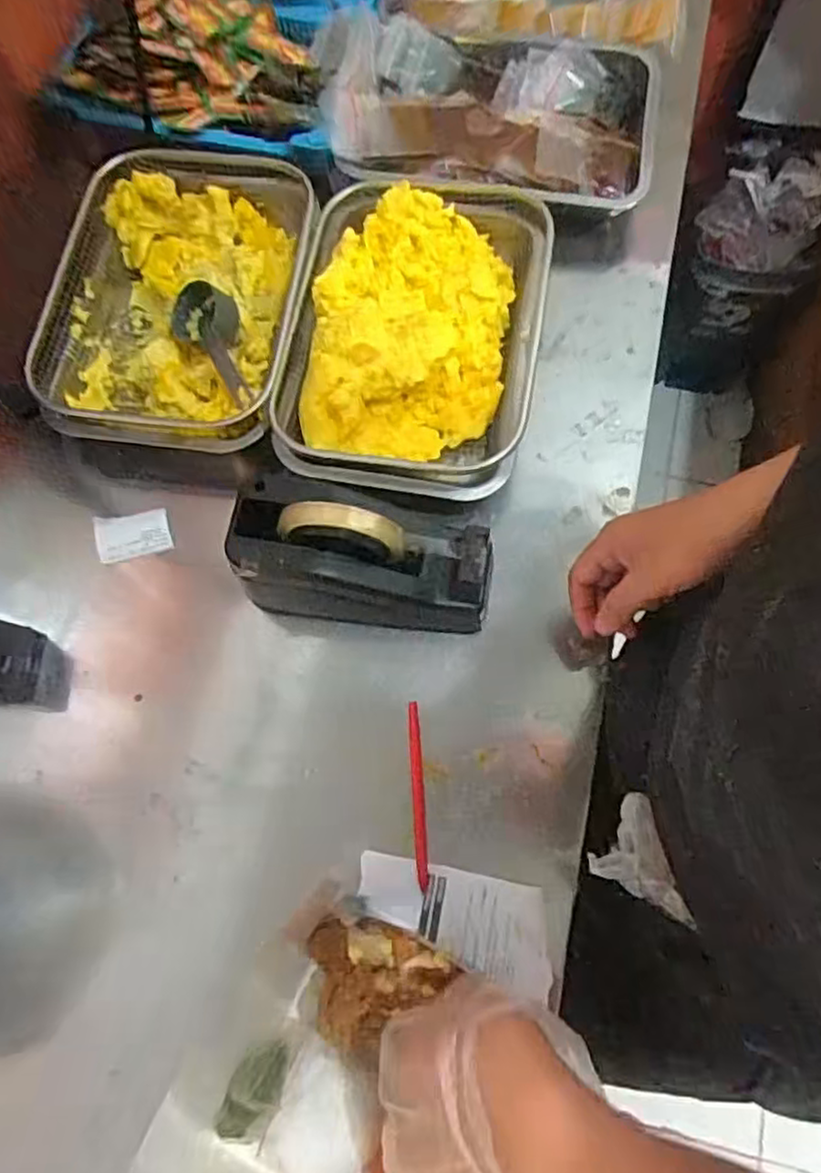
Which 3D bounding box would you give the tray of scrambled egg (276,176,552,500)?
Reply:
[{"bbox_3d":[0.005,-0.222,0.612,0.217,0.058,0.292,6,72,3],"label":"tray of scrambled egg"}]

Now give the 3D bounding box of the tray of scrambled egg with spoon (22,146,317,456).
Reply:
[{"bbox_3d":[-0.211,-0.262,0.634,0.208,0.064,0.294,5,72,3],"label":"tray of scrambled egg with spoon"}]

